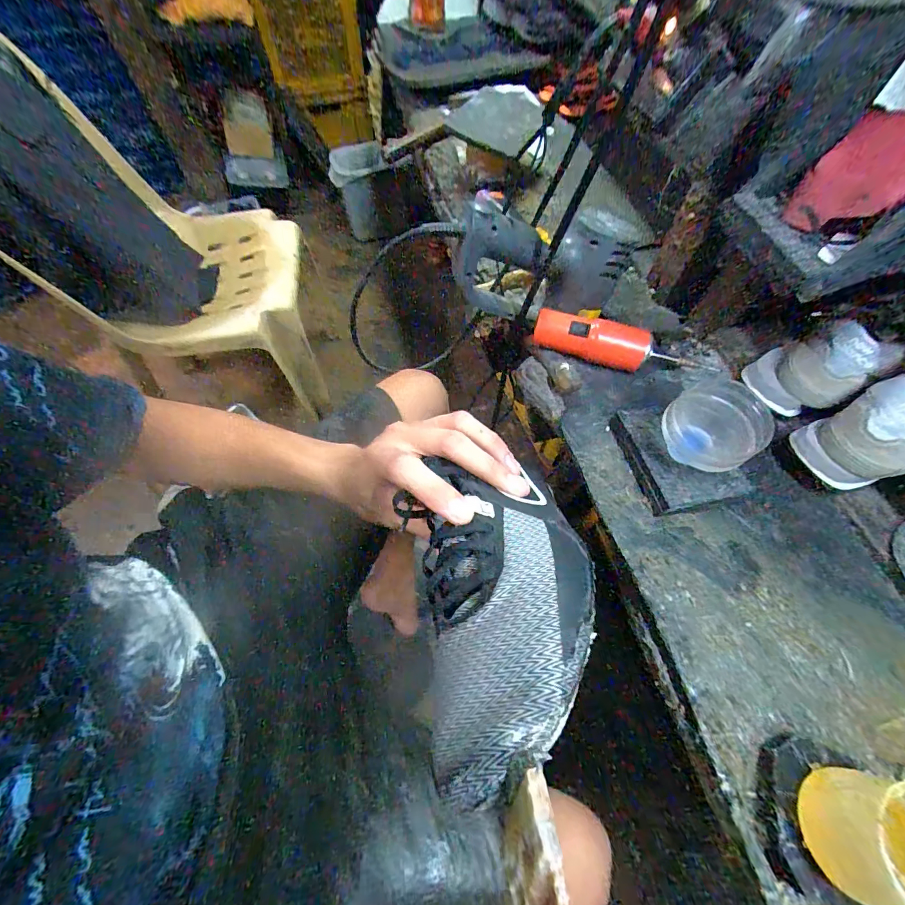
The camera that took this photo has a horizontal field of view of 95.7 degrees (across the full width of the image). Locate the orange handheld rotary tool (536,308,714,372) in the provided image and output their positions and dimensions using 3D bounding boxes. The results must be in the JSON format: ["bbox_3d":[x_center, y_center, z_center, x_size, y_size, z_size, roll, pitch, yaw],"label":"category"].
[{"bbox_3d":[0.179,-0.116,0.445,0.178,0.047,0.033,13,63,6],"label":"orange handheld rotary tool"}]

